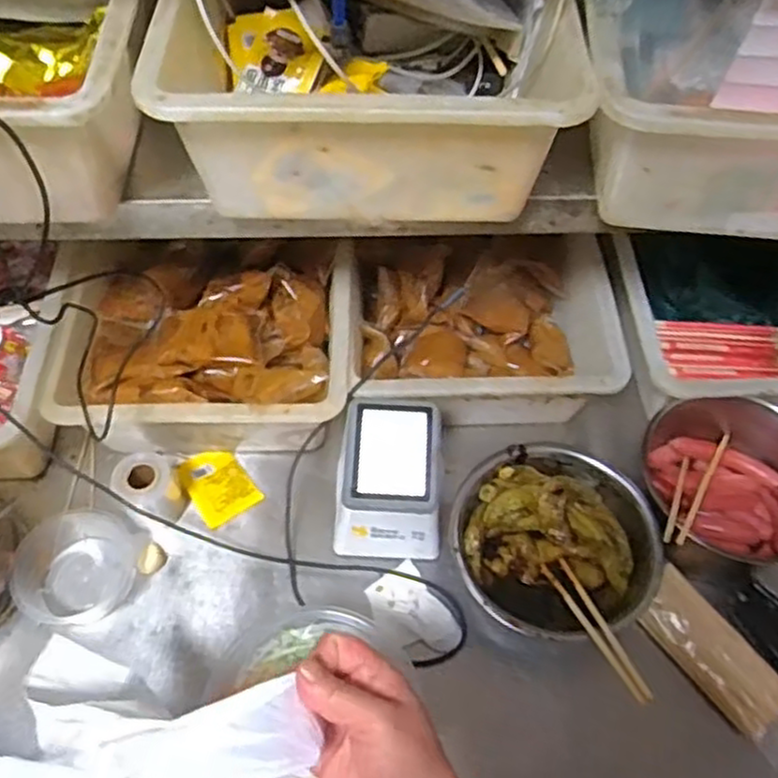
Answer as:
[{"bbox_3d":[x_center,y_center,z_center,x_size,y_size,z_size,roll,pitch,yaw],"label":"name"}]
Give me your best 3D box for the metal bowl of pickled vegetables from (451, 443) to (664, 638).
[{"bbox_3d":[0.146,0.140,0.659,0.161,0.078,0.176,1,57,-1],"label":"metal bowl of pickled vegetables"}]

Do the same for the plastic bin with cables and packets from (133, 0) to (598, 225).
[{"bbox_3d":[-0.016,-0.239,0.496,0.270,0.168,0.223,0,57,-2],"label":"plastic bin with cables and packets"}]

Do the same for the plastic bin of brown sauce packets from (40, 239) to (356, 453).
[{"bbox_3d":[-0.174,-0.031,0.735,0.278,0.123,0.234,1,57,-1],"label":"plastic bin of brown sauce packets"}]

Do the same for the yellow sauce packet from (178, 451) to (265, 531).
[{"bbox_3d":[-0.170,0.096,0.725,0.059,0.008,0.078,-30,62,-20],"label":"yellow sauce packet"}]

